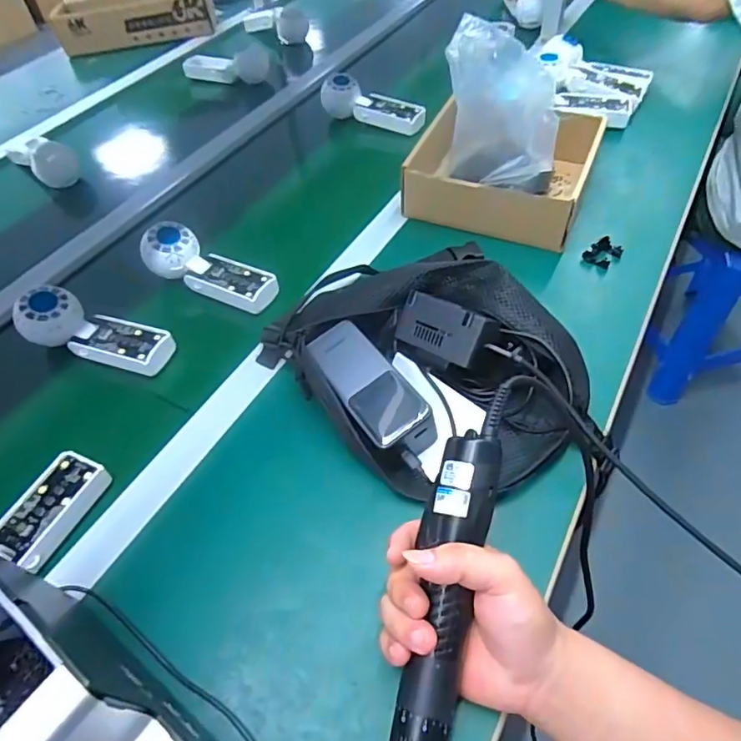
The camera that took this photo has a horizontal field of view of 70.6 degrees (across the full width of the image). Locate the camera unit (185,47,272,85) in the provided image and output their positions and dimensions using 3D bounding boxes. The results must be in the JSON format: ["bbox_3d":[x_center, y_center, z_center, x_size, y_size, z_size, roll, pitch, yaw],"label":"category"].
[{"bbox_3d":[-0.279,-0.584,0.995,0.170,0.049,0.061,13,53,16],"label":"camera unit"}]

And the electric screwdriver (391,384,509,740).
[{"bbox_3d":[0.049,0.139,0.335,0.039,0.034,0.264,9,75,13],"label":"electric screwdriver"}]

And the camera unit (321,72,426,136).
[{"bbox_3d":[0.007,-0.421,0.824,0.167,0.054,0.051,20,55,20],"label":"camera unit"}]

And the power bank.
[{"bbox_3d":[-0.002,0.015,0.450,0.052,0.027,0.133,-31,55,-19],"label":"power bank"}]

